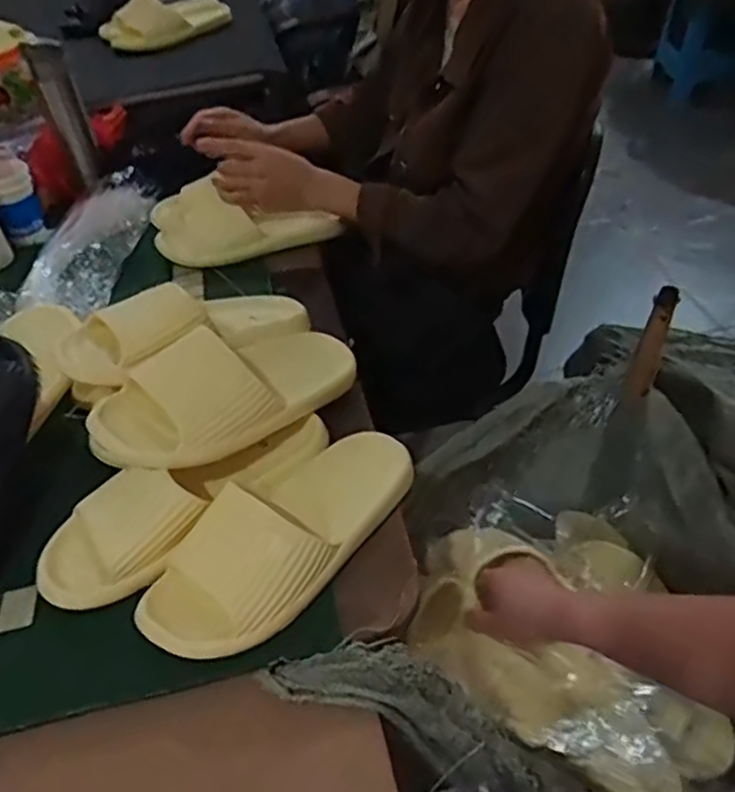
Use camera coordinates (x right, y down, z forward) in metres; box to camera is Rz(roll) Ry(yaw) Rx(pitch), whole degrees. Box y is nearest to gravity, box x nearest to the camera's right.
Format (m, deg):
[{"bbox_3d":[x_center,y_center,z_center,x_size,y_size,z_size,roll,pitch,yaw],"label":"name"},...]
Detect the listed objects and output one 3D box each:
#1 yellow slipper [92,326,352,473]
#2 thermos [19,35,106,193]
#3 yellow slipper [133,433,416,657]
[{"bbox_3d":[-0.118,-0.012,0.626,0.246,0.074,0.103,-22,43,-39],"label":"yellow slipper"},{"bbox_3d":[-0.470,-0.438,1.102,0.058,0.212,0.051,-21,45,-15],"label":"thermos"},{"bbox_3d":[-0.063,0.103,0.562,0.105,0.055,0.247,22,51,28],"label":"yellow slipper"}]

